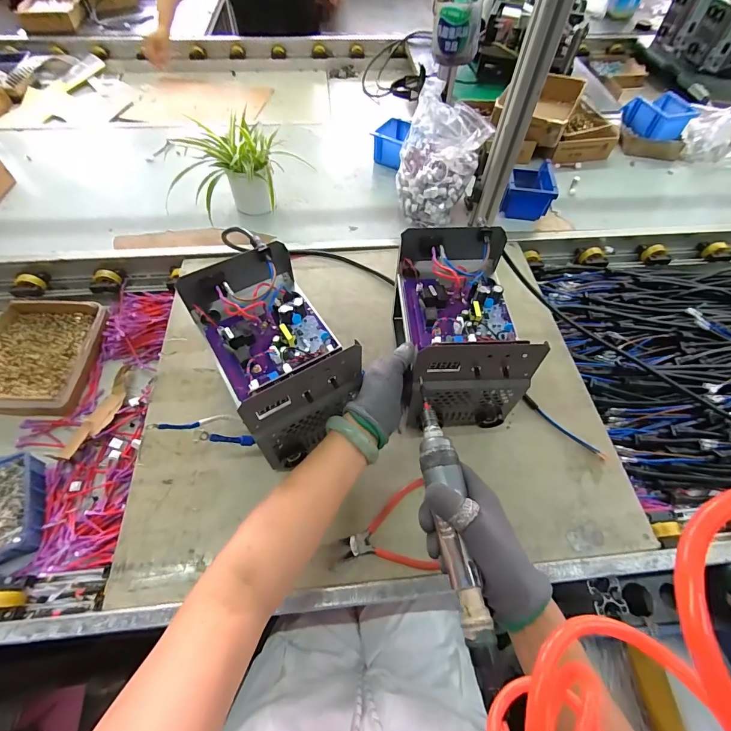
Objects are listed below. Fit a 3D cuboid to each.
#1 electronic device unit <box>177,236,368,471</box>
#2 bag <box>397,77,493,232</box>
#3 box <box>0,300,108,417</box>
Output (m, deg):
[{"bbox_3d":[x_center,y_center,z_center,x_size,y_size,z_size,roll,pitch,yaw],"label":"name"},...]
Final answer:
[{"bbox_3d":[-0.118,-0.016,0.504,0.144,0.151,0.221,-27,63,-18],"label":"electronic device unit"},{"bbox_3d":[0.148,-0.403,0.776,0.158,0.209,0.167,14,58,6],"label":"bag"},{"bbox_3d":[-0.610,-0.021,0.704,0.203,0.048,0.230,5,58,1],"label":"box"}]

